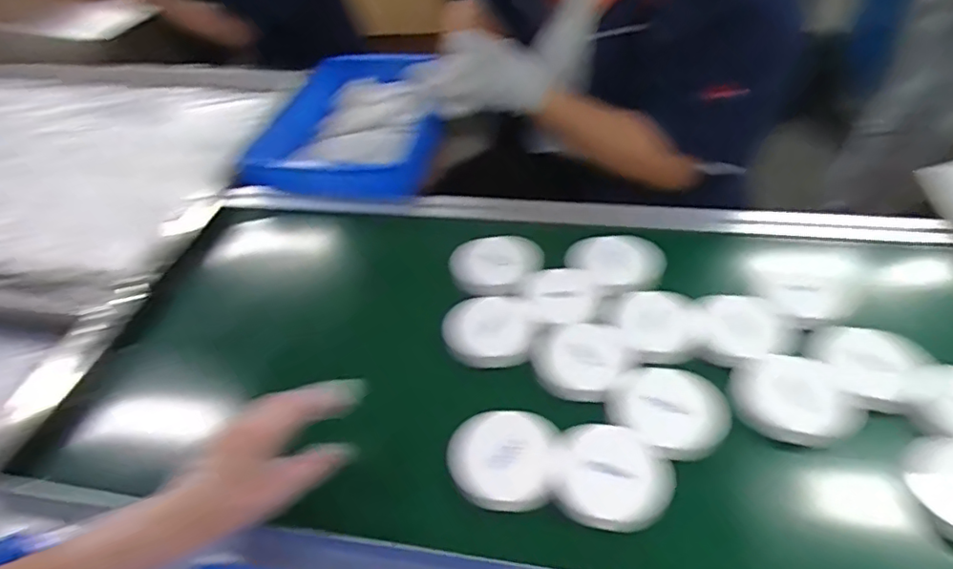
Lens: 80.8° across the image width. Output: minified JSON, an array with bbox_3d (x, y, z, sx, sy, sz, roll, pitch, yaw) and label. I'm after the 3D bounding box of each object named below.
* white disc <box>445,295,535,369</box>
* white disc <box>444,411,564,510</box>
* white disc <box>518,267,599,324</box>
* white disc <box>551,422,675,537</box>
[{"bbox_3d":[0.012,0.044,0.553,0.086,0.018,0.079,-4,43,3],"label":"white disc"},{"bbox_3d":[0.023,0.137,0.446,0.085,0.019,0.075,-1,43,7],"label":"white disc"},{"bbox_3d":[0.084,0.011,0.572,0.076,0.013,0.071,-4,43,3],"label":"white disc"},{"bbox_3d":[0.108,0.147,0.432,0.084,0.021,0.078,-4,43,3],"label":"white disc"}]

